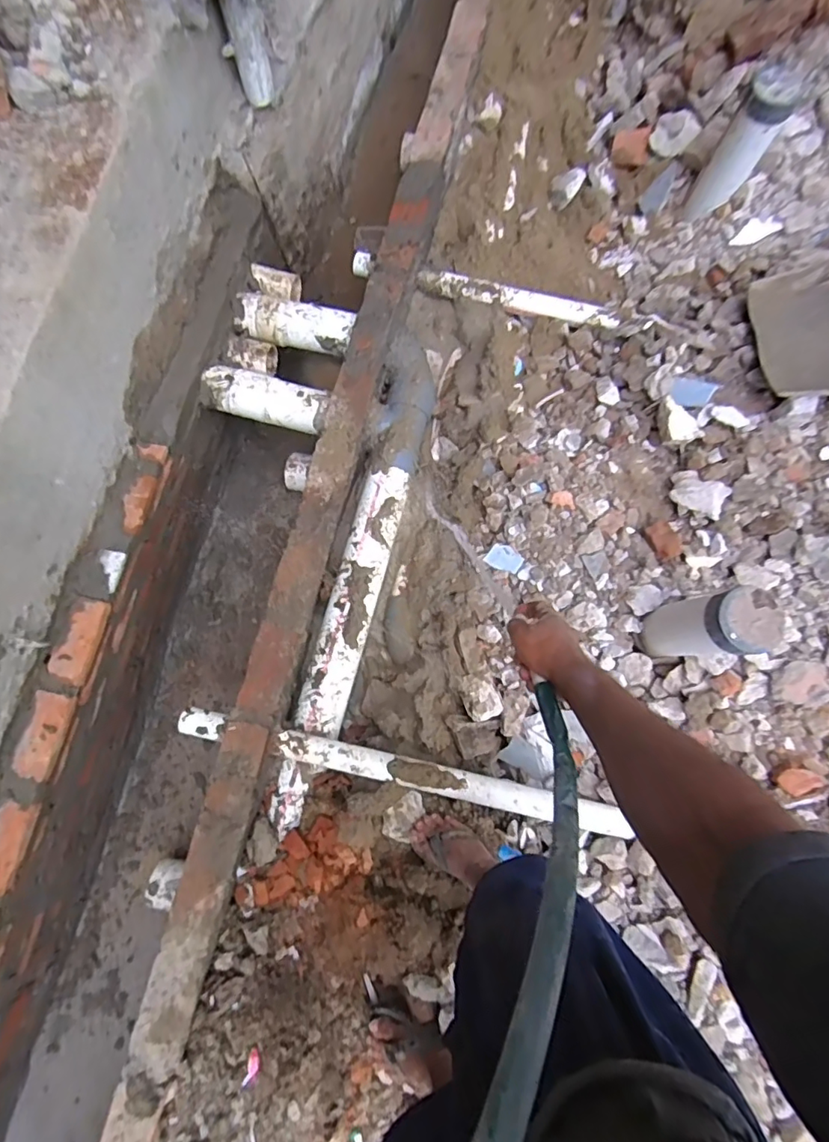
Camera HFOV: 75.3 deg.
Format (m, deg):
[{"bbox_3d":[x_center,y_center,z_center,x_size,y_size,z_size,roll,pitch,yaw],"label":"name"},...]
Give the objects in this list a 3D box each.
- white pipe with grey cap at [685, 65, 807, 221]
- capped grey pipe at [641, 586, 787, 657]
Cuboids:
[{"bbox_3d":[0.840,-1.088,1.390,0.118,0.329,0.098,33,80,6],"label":"white pipe with grey cap"},{"bbox_3d":[0.591,0.114,1.095,0.119,0.313,0.121,-20,79,-4],"label":"capped grey pipe"}]

